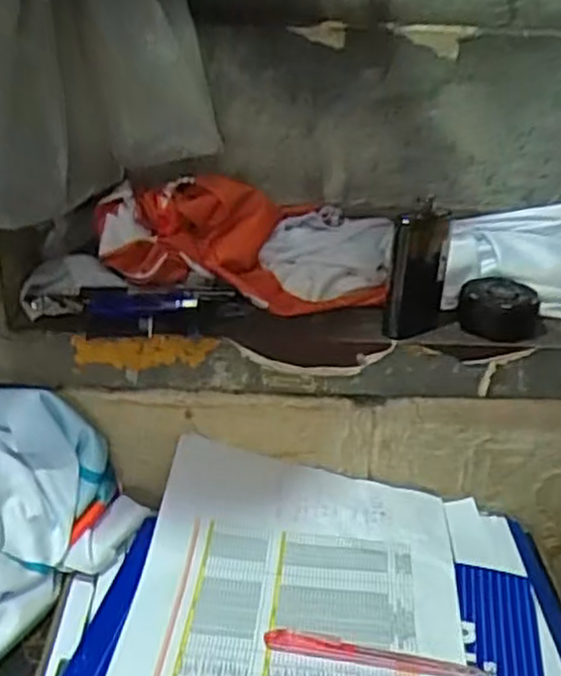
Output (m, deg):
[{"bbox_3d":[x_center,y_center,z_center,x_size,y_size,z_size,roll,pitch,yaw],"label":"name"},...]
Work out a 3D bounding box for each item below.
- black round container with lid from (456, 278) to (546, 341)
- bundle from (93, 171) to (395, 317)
[{"bbox_3d":[0.163,-0.021,0.538,0.052,0.034,0.050,2,27,-1],"label":"black round container with lid"},{"bbox_3d":[-0.025,-0.068,0.555,0.222,0.098,0.054,-1,27,-9],"label":"bundle"}]

